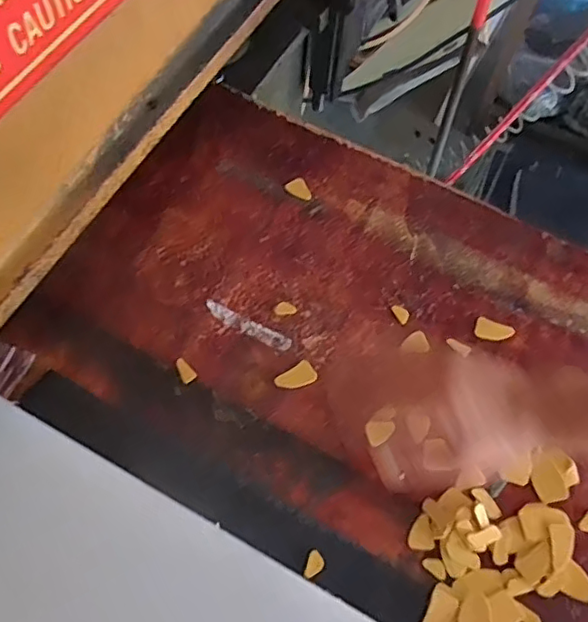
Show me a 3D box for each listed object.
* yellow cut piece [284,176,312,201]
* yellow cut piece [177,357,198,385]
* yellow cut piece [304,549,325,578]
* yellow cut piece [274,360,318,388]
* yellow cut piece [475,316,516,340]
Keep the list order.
[{"bbox_3d":[0.004,-0.130,0.636,0.021,0.006,0.032,-17,66,-11],"label":"yellow cut piece"},{"bbox_3d":[-0.099,0.053,0.538,0.013,0.005,0.025,-26,68,-15],"label":"yellow cut piece"},{"bbox_3d":[0.017,0.202,0.470,0.014,0.008,0.022,16,64,5],"label":"yellow cut piece"},{"bbox_3d":[0.003,0.061,0.540,0.036,0.004,0.022,-28,69,-16],"label":"yellow cut piece"},{"bbox_3d":[0.195,0.020,0.574,0.036,0.004,0.023,23,65,8],"label":"yellow cut piece"}]

